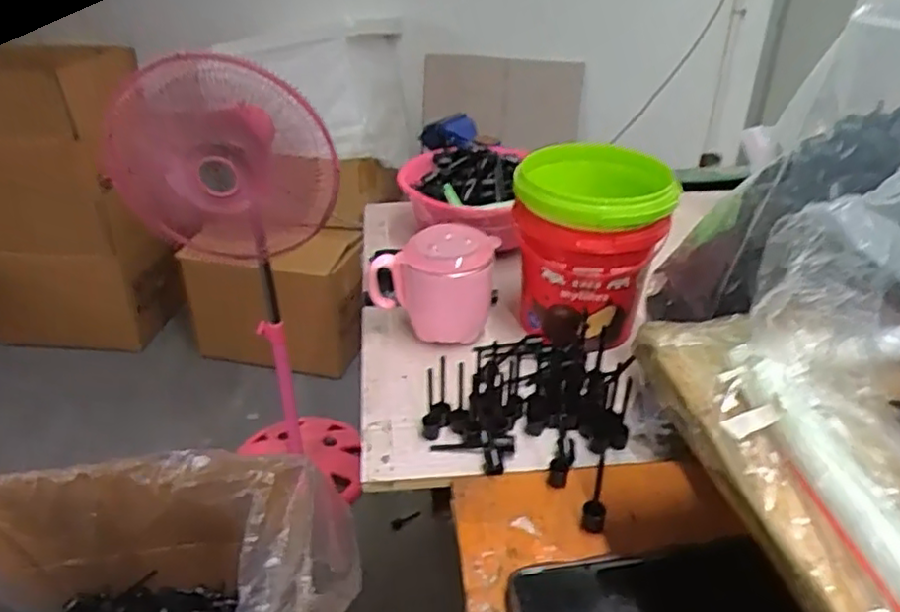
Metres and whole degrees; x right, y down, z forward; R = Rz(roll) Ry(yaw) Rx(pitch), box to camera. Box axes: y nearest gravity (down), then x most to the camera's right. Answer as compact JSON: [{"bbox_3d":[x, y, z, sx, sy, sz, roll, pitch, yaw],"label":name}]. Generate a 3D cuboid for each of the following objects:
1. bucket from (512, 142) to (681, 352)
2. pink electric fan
[{"bbox_3d":[0.122,-0.055,0.615,0.124,0.148,0.126,0,32,0],"label":"bucket"},{"bbox_3d":[-0.368,-0.005,1.242,0.321,0.861,0.314,-12,34,-19],"label":"pink electric fan"}]

